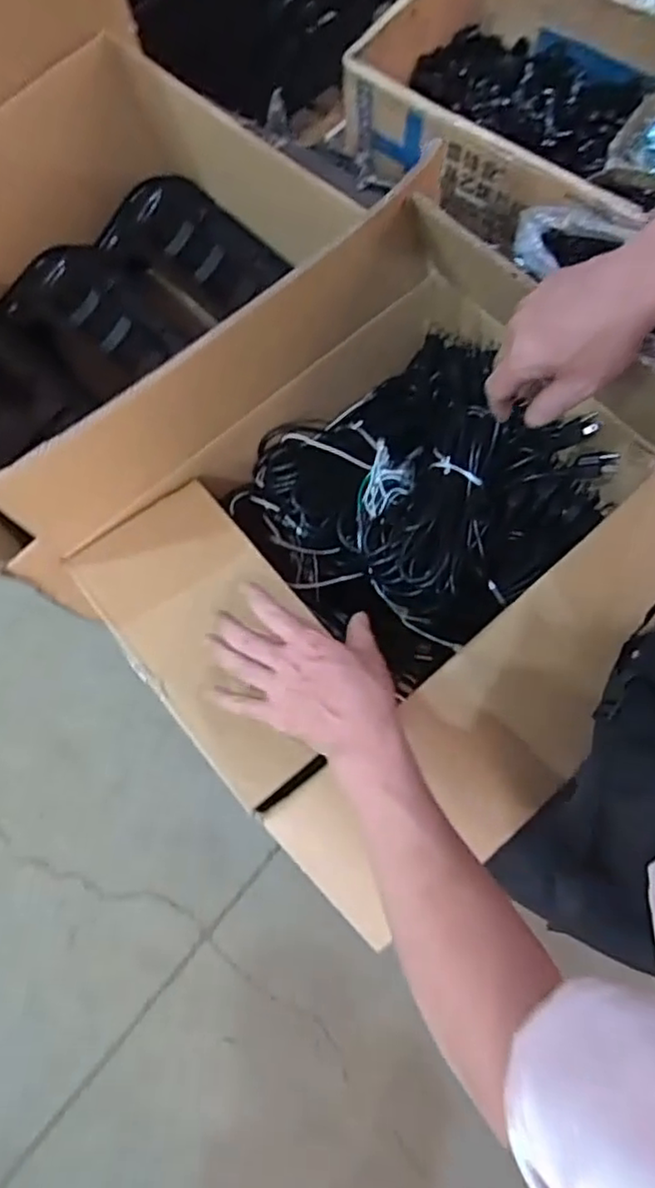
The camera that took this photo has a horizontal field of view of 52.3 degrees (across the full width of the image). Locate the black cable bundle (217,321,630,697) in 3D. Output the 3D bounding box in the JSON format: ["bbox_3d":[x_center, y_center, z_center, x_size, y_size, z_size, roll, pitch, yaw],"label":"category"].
[{"bbox_3d":[0.101,-0.112,0.786,0.343,0.108,0.322,-42,74,-12],"label":"black cable bundle"}]

